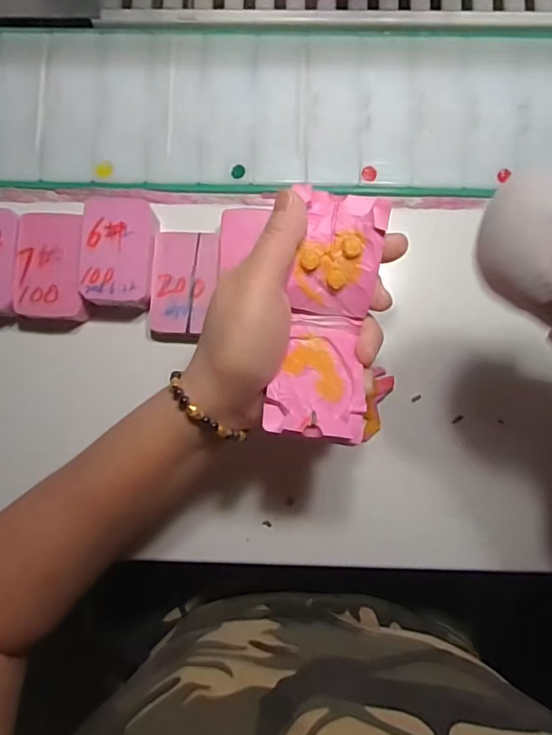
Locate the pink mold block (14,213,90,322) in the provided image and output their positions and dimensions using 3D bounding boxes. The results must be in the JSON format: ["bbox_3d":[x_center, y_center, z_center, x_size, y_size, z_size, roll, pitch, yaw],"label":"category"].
[{"bbox_3d":[-0.153,-0.069,0.360,0.044,0.024,0.071,2,87,1],"label":"pink mold block"}]

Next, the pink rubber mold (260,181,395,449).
[{"bbox_3d":[0.030,-0.028,0.283,0.048,0.031,0.131,10,84,1],"label":"pink rubber mold"}]

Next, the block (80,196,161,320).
[{"bbox_3d":[-0.107,-0.074,0.358,0.048,0.025,0.080,6,87,1],"label":"block"}]

